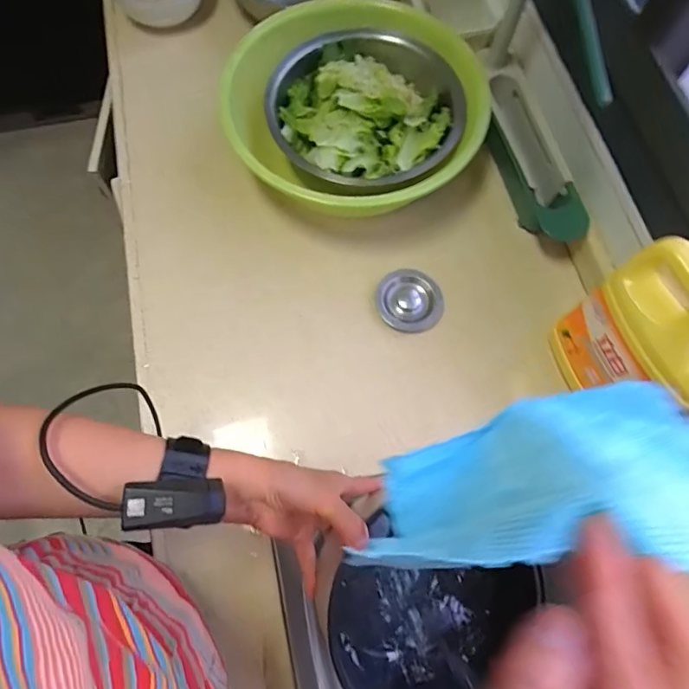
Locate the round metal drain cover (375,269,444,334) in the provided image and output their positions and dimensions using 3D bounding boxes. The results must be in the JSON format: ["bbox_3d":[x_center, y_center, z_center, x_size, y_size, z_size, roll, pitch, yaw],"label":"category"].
[{"bbox_3d":[0.084,-0.059,0.635,0.083,0.026,0.082,0,71,0],"label":"round metal drain cover"}]

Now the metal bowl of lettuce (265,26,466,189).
[{"bbox_3d":[0.028,-0.316,0.681,0.251,0.107,0.243,0,71,0],"label":"metal bowl of lettuce"}]

